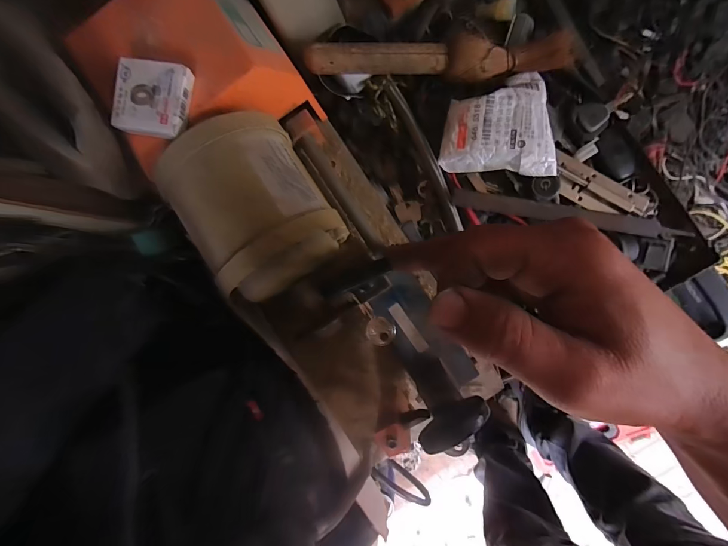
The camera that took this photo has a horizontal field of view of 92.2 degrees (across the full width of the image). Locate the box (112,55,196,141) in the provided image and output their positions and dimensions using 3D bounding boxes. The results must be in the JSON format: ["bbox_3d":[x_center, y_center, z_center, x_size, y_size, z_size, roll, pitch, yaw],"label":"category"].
[{"bbox_3d":[-0.144,-0.118,0.239,0.046,0.014,0.048,11,94,7],"label":"box"}]

